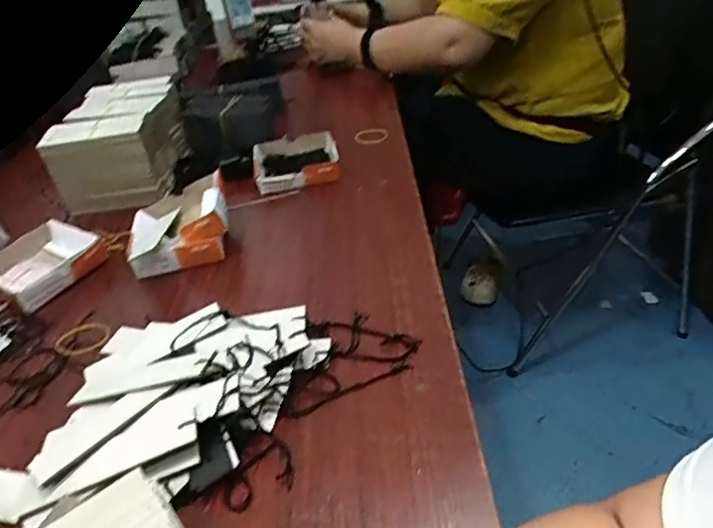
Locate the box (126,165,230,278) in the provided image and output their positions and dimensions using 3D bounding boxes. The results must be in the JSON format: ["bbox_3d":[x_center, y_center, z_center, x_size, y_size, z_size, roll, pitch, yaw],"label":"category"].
[{"bbox_3d":[-0.208,-0.048,0.655,0.115,0.064,0.134,-14,37,-8],"label":"box"}]

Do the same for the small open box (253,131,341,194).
[{"bbox_3d":[-0.086,-0.144,0.794,0.119,0.034,0.133,-11,37,-5],"label":"small open box"}]

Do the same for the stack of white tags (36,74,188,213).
[{"bbox_3d":[-0.333,-0.178,0.815,0.140,0.117,0.216,-7,37,1],"label":"stack of white tags"}]

